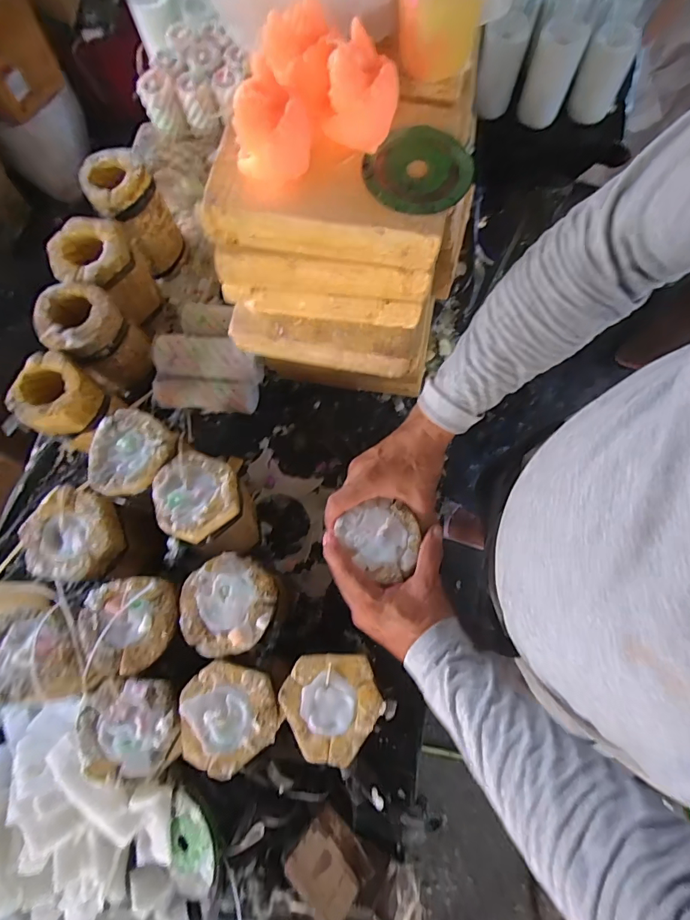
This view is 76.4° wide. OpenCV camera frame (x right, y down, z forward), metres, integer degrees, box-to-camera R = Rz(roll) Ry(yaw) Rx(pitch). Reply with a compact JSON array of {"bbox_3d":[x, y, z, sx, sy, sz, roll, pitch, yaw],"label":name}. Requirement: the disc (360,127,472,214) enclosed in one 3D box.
[{"bbox_3d":[0.066,-0.252,0.381,0.085,0.006,0.095,42,79,11],"label":"disc"}]

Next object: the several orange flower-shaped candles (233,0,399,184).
[{"bbox_3d":[-0.037,-0.302,0.363,0.140,0.063,0.105,-29,76,-7],"label":"several orange flower-shaped candles"}]

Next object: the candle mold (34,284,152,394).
[{"bbox_3d":[-0.325,-0.155,0.584,0.091,0.133,0.091,0,74,1],"label":"candle mold"}]

